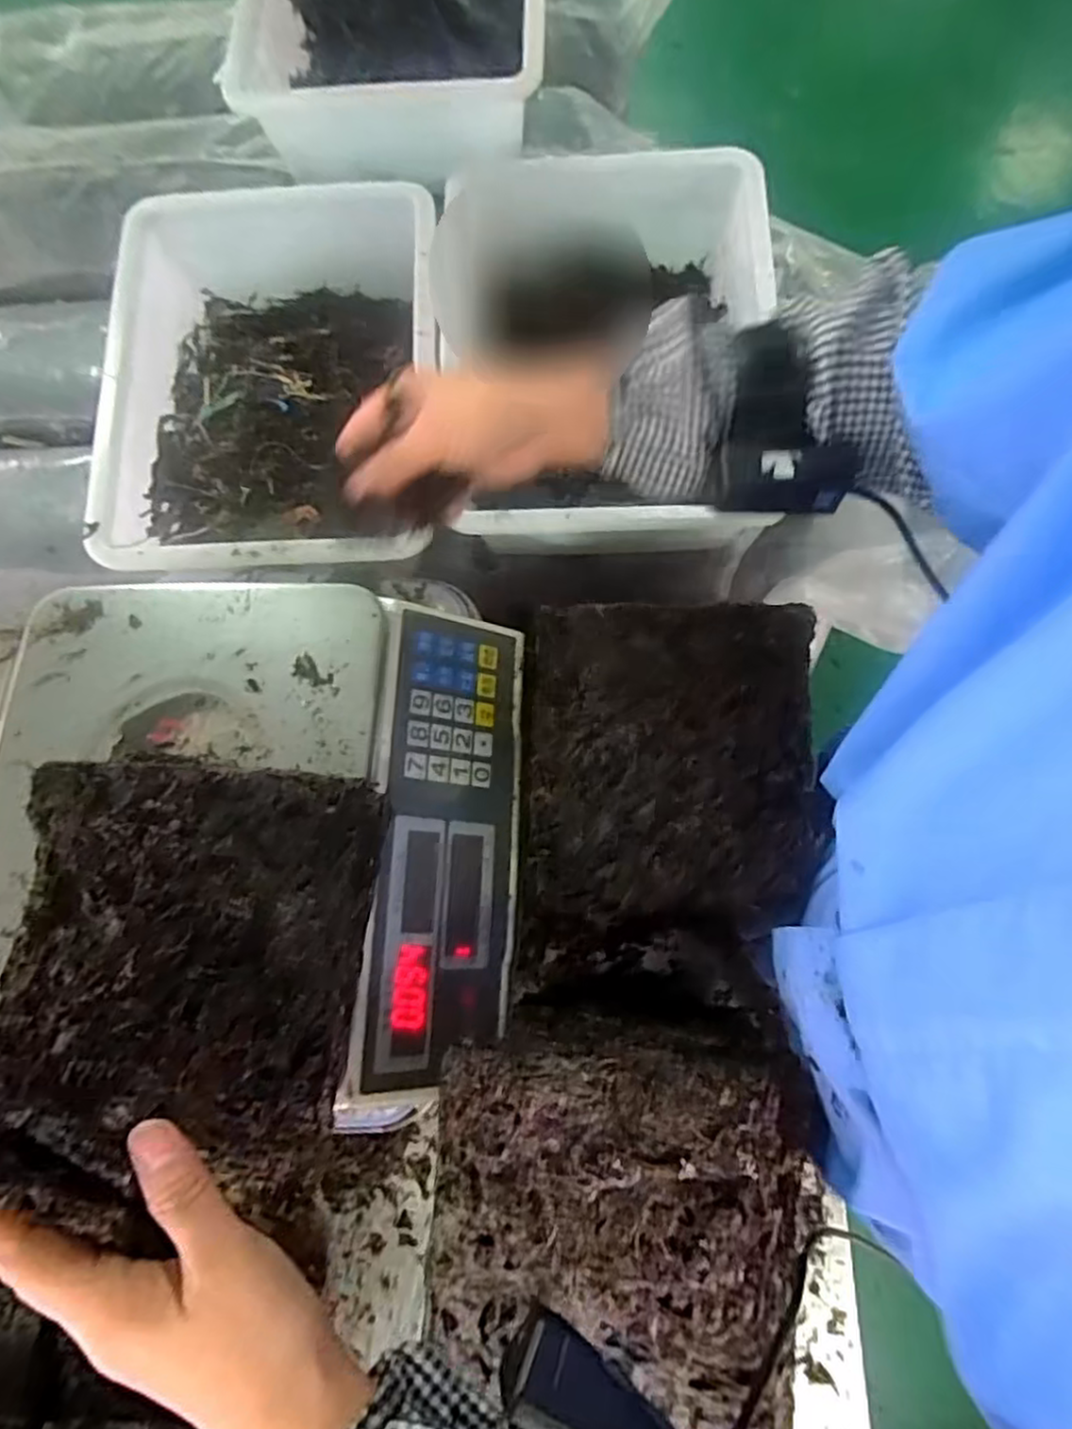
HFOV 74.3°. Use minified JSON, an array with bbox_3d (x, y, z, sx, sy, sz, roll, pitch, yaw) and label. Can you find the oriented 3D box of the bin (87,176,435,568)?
[{"bbox_3d":[-0.230,-0.286,0.632,0.292,0.102,0.353,-4,74,1],"label":"bin"}]

